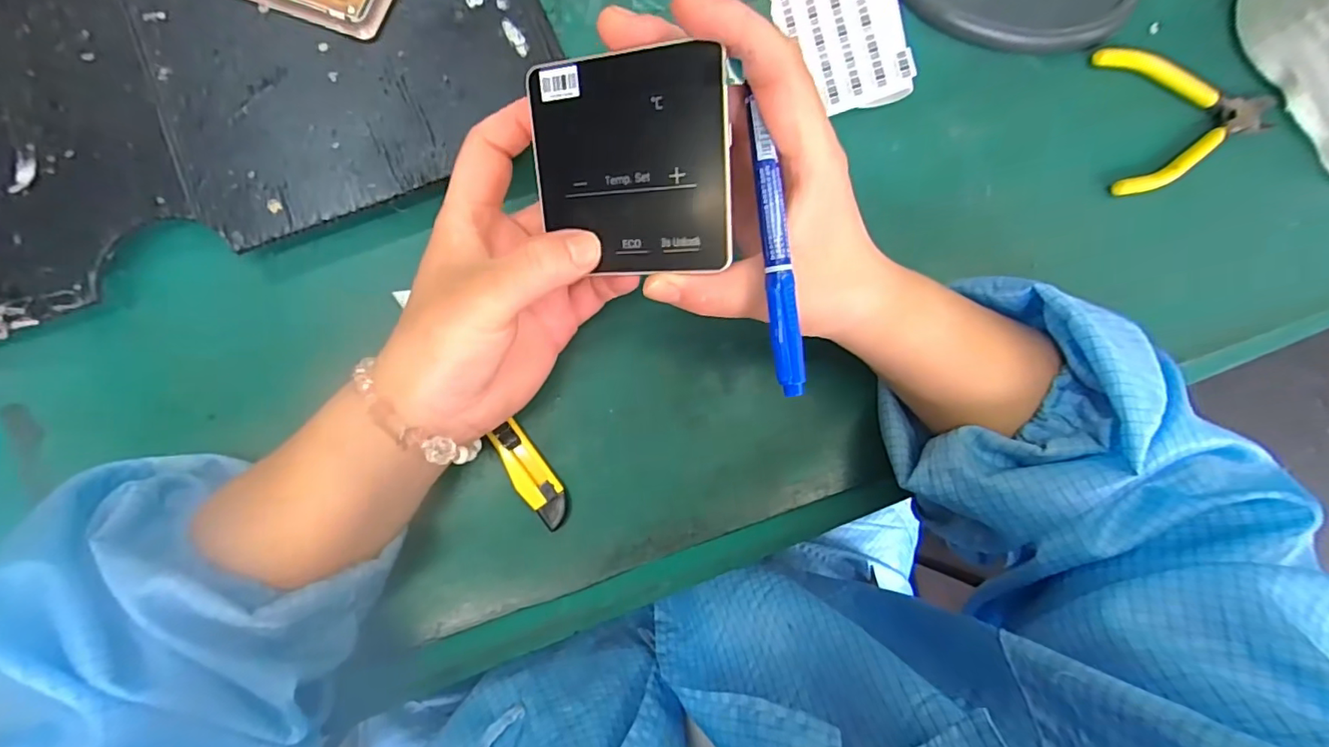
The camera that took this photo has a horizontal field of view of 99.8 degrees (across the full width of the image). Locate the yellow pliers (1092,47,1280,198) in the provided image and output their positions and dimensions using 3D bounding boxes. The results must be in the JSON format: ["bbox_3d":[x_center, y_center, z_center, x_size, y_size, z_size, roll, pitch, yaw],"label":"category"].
[{"bbox_3d":[0.325,-0.155,0.344,0.107,0.014,0.092,-1,86,-6],"label":"yellow pliers"}]

